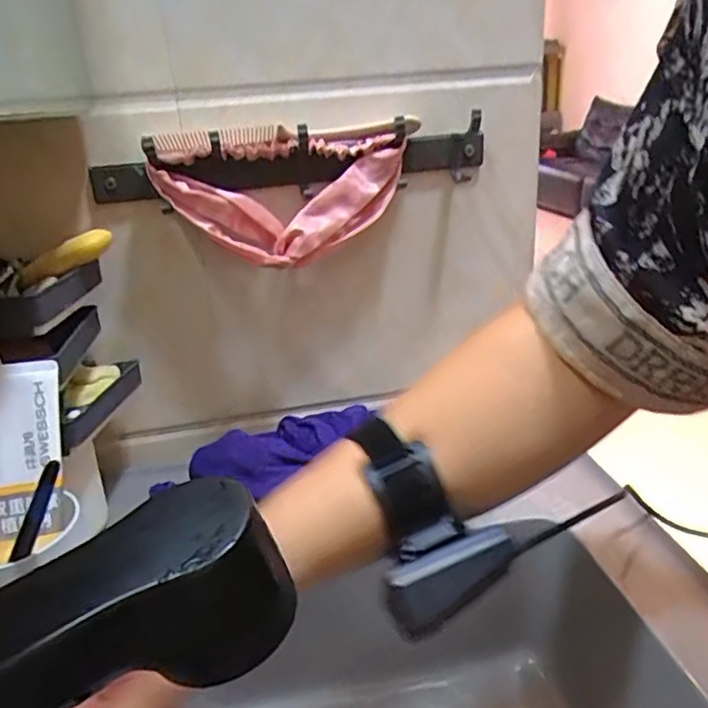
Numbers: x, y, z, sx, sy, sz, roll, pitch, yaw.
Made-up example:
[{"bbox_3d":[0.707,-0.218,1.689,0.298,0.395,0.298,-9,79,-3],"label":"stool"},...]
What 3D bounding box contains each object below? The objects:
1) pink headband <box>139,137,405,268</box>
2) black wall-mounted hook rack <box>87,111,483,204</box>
[{"bbox_3d":[-0.057,-0.128,0.524,0.199,0.099,0.032,-5,22,-3],"label":"pink headband"},{"bbox_3d":[-0.048,-0.160,0.528,0.336,0.050,0.059,-6,22,-5],"label":"black wall-mounted hook rack"}]

